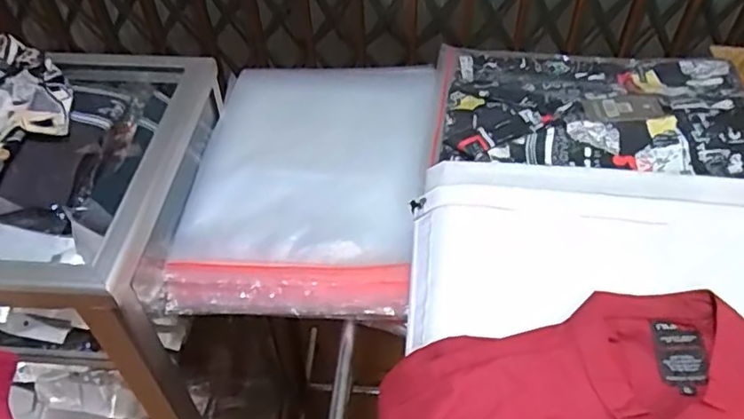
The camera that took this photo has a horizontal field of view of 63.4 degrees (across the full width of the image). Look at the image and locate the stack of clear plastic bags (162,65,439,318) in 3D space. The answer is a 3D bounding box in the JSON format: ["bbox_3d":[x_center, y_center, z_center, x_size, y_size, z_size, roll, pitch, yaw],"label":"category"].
[{"bbox_3d":[-0.073,-0.056,0.772,0.285,0.063,0.397,5,49,7],"label":"stack of clear plastic bags"}]

